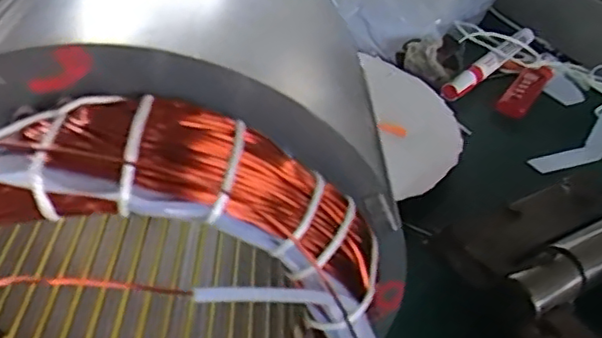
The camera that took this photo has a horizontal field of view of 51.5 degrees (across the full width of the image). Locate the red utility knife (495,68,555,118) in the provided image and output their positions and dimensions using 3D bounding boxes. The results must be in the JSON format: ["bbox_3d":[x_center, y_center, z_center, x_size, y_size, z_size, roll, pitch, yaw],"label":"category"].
[{"bbox_3d":[0.171,-0.061,0.478,0.023,0.011,0.074,26,41,23],"label":"red utility knife"}]

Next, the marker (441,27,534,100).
[{"bbox_3d":[0.151,-0.085,0.496,0.013,0.019,0.127,33,44,29],"label":"marker"}]

